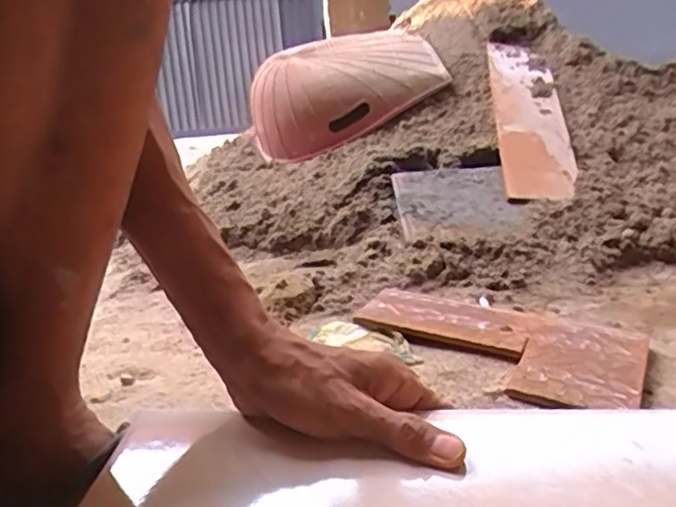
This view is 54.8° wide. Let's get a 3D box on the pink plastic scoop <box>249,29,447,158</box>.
[{"bbox_3d":[0.019,-0.334,1.327,0.379,0.131,0.311,-21,52,-8],"label":"pink plastic scoop"}]

